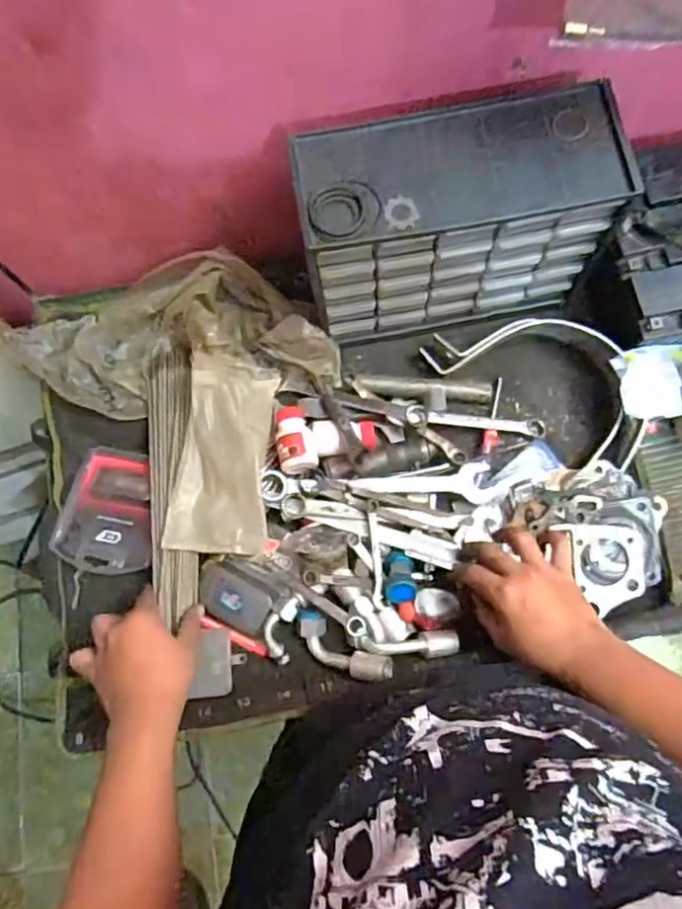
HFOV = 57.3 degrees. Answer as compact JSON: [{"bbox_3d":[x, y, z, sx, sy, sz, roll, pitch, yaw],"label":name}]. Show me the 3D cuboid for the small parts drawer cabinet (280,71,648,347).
[{"bbox_3d":[0.108,-0.238,0.644,0.285,0.194,0.124,-11,76,-1],"label":"small parts drawer cabinet"}]

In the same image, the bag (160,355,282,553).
[{"bbox_3d":[-0.129,-0.004,0.673,0.105,0.043,0.215,2,76,2],"label":"bag"}]

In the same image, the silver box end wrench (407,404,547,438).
[{"bbox_3d":[0.154,-0.037,0.697,0.163,0.014,0.021,5,76,-12],"label":"silver box end wrench"}]

